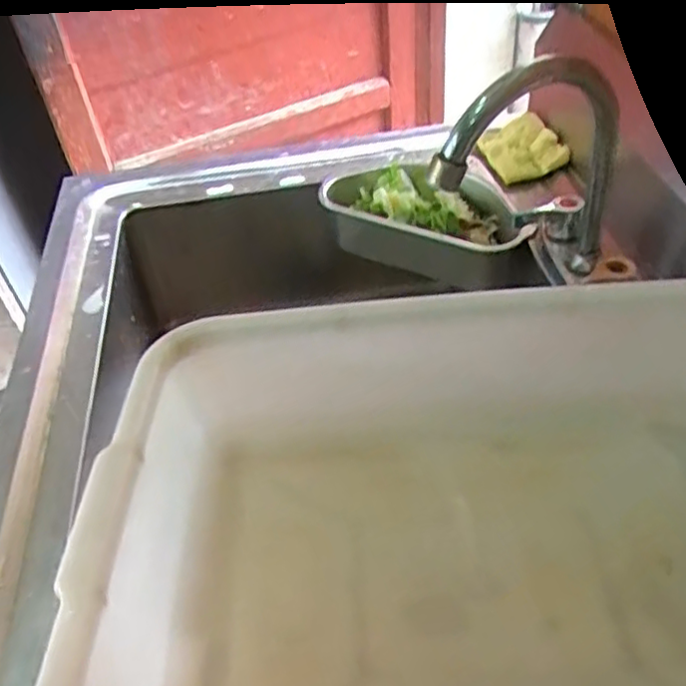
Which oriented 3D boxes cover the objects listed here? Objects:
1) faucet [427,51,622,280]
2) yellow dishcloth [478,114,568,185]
[{"bbox_3d":[0.149,-0.110,0.502,0.168,0.188,0.061,-37,52,-27],"label":"faucet"},{"bbox_3d":[0.194,-0.219,0.738,0.080,0.032,0.093,-15,45,-7],"label":"yellow dishcloth"}]

